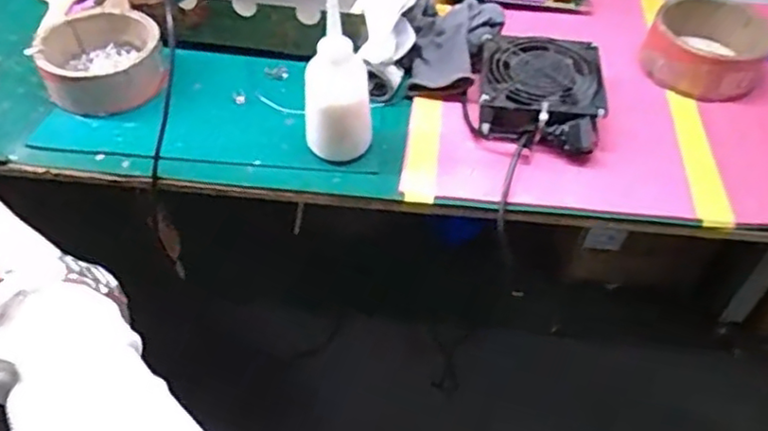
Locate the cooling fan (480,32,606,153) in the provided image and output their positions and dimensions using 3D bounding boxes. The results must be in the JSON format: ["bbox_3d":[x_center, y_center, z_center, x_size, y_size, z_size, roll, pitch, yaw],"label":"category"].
[{"bbox_3d":[0.157,-0.124,0.665,0.126,0.051,0.140,7,49,6],"label":"cooling fan"}]

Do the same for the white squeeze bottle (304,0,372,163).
[{"bbox_3d":[-0.042,-0.116,0.592,0.060,0.161,0.046,-1,49,-1],"label":"white squeeze bottle"}]

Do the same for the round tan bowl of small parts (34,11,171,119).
[{"bbox_3d":[-0.300,-0.165,0.703,0.128,0.053,0.146,-16,51,-14],"label":"round tan bowl of small parts"}]

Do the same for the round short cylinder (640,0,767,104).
[{"bbox_3d":[0.353,-0.184,0.717,0.121,0.056,0.111,21,52,18],"label":"round short cylinder"}]

